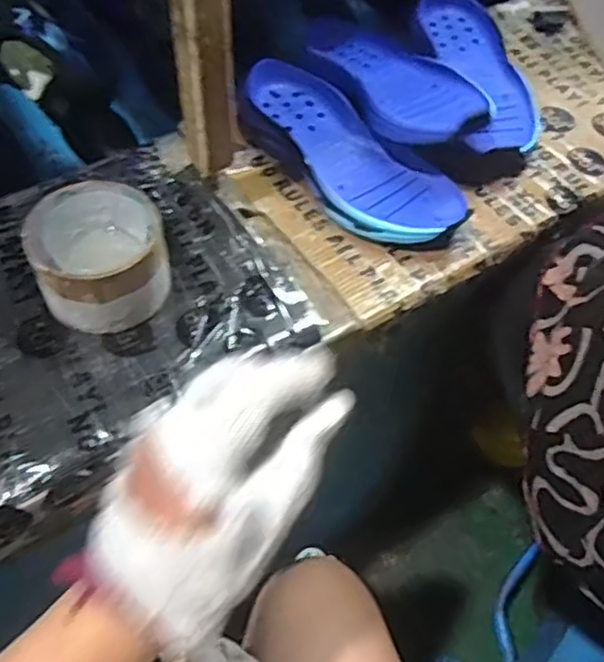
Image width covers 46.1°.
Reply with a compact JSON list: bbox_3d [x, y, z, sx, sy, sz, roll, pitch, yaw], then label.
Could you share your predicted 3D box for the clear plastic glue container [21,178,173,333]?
[{"bbox_3d":[-0.131,-0.049,0.461,0.082,0.055,0.085,1,57,-2],"label":"clear plastic glue container"}]

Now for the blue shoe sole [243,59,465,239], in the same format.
[{"bbox_3d":[0.031,-0.136,0.556,0.080,0.035,0.207,-36,65,-23],"label":"blue shoe sole"}]

